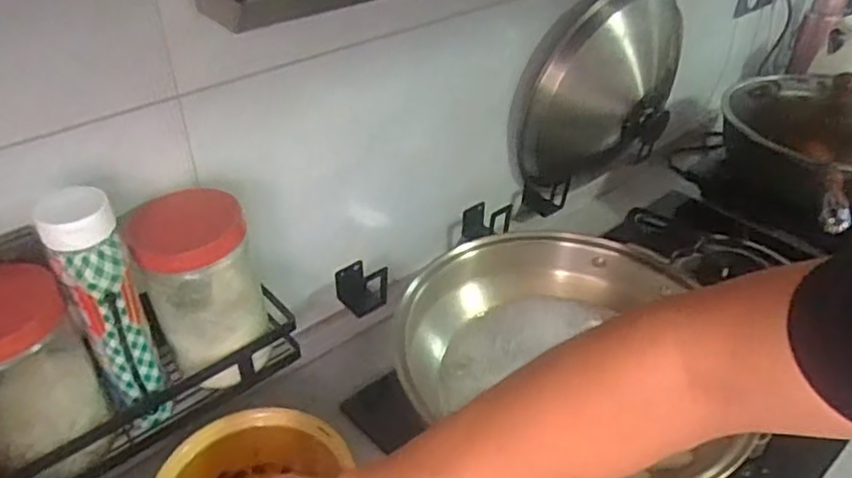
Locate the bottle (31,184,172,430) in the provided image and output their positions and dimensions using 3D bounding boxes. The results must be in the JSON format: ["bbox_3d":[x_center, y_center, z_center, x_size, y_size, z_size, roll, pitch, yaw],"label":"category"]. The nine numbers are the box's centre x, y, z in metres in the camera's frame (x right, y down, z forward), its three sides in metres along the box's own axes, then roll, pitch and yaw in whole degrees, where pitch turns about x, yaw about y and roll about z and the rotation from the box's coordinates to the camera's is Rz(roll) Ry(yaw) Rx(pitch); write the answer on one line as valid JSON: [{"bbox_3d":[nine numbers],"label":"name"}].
[{"bbox_3d":[-0.260,0.065,0.558,0.053,0.216,0.053,-22,43,-27],"label":"bottle"}]

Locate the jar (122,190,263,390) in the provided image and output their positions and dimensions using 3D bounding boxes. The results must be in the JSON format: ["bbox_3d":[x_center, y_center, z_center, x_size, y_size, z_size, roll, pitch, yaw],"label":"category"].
[{"bbox_3d":[-0.204,0.040,0.620,0.099,0.172,0.103,1,37,0],"label":"jar"}]

